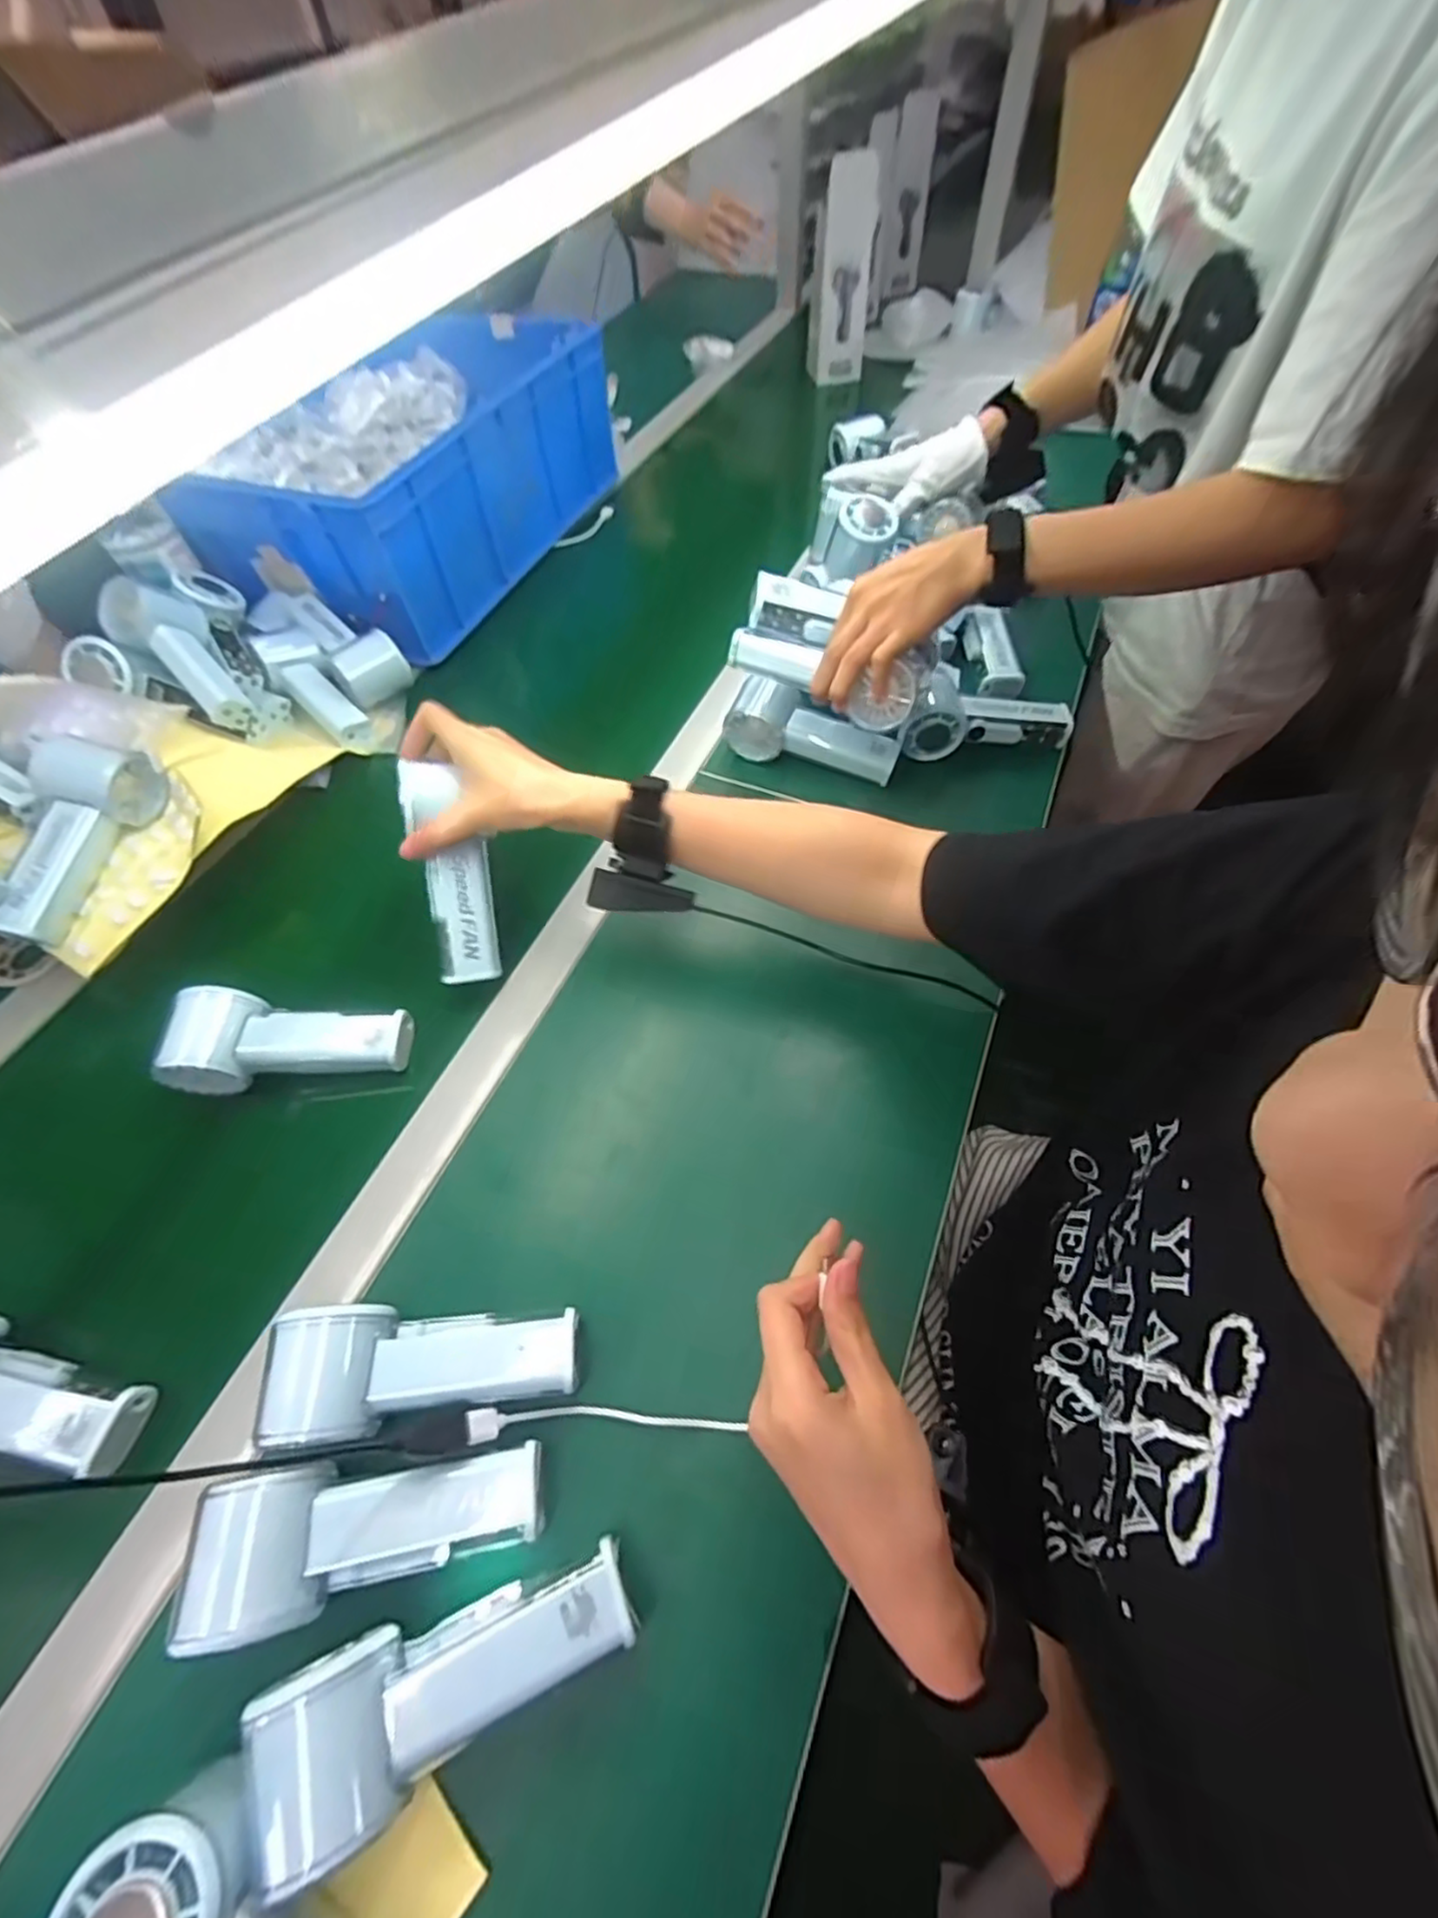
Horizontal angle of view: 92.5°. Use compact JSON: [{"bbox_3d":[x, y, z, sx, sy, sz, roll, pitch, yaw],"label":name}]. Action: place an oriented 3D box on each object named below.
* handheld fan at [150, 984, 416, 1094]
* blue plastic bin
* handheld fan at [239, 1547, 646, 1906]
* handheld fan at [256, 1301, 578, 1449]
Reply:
[{"bbox_3d":[-0.283,0.053,0.457,0.139,0.041,0.057,-1,57,3],"label":"handheld fan"},{"bbox_3d":[-0.322,-0.568,0.778,0.271,0.149,0.478,15,60,13],"label":"blue plastic bin"},{"bbox_3d":[-0.112,0.307,0.289,0.155,0.057,0.059,-17,58,-7],"label":"handheld fan"},{"bbox_3d":[-0.148,0.207,0.352,0.146,0.050,0.058,-6,57,0],"label":"handheld fan"}]

